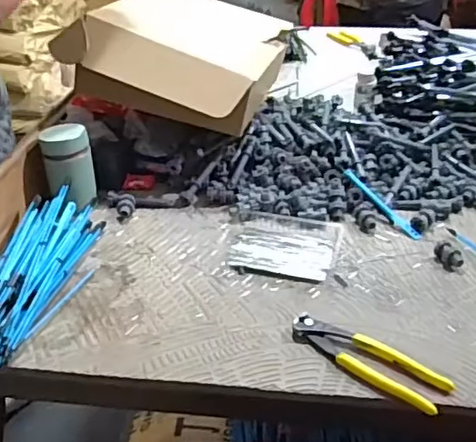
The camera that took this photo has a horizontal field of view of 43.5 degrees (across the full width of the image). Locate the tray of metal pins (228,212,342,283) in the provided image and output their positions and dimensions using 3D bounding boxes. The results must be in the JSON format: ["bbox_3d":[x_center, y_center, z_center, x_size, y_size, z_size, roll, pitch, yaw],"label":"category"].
[{"bbox_3d":[0.057,0.029,0.773,0.135,0.011,0.115,6,34,16],"label":"tray of metal pins"}]

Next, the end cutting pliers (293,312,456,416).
[{"bbox_3d":[0.128,0.138,0.607,0.171,0.015,0.048,20,40,33],"label":"end cutting pliers"}]

